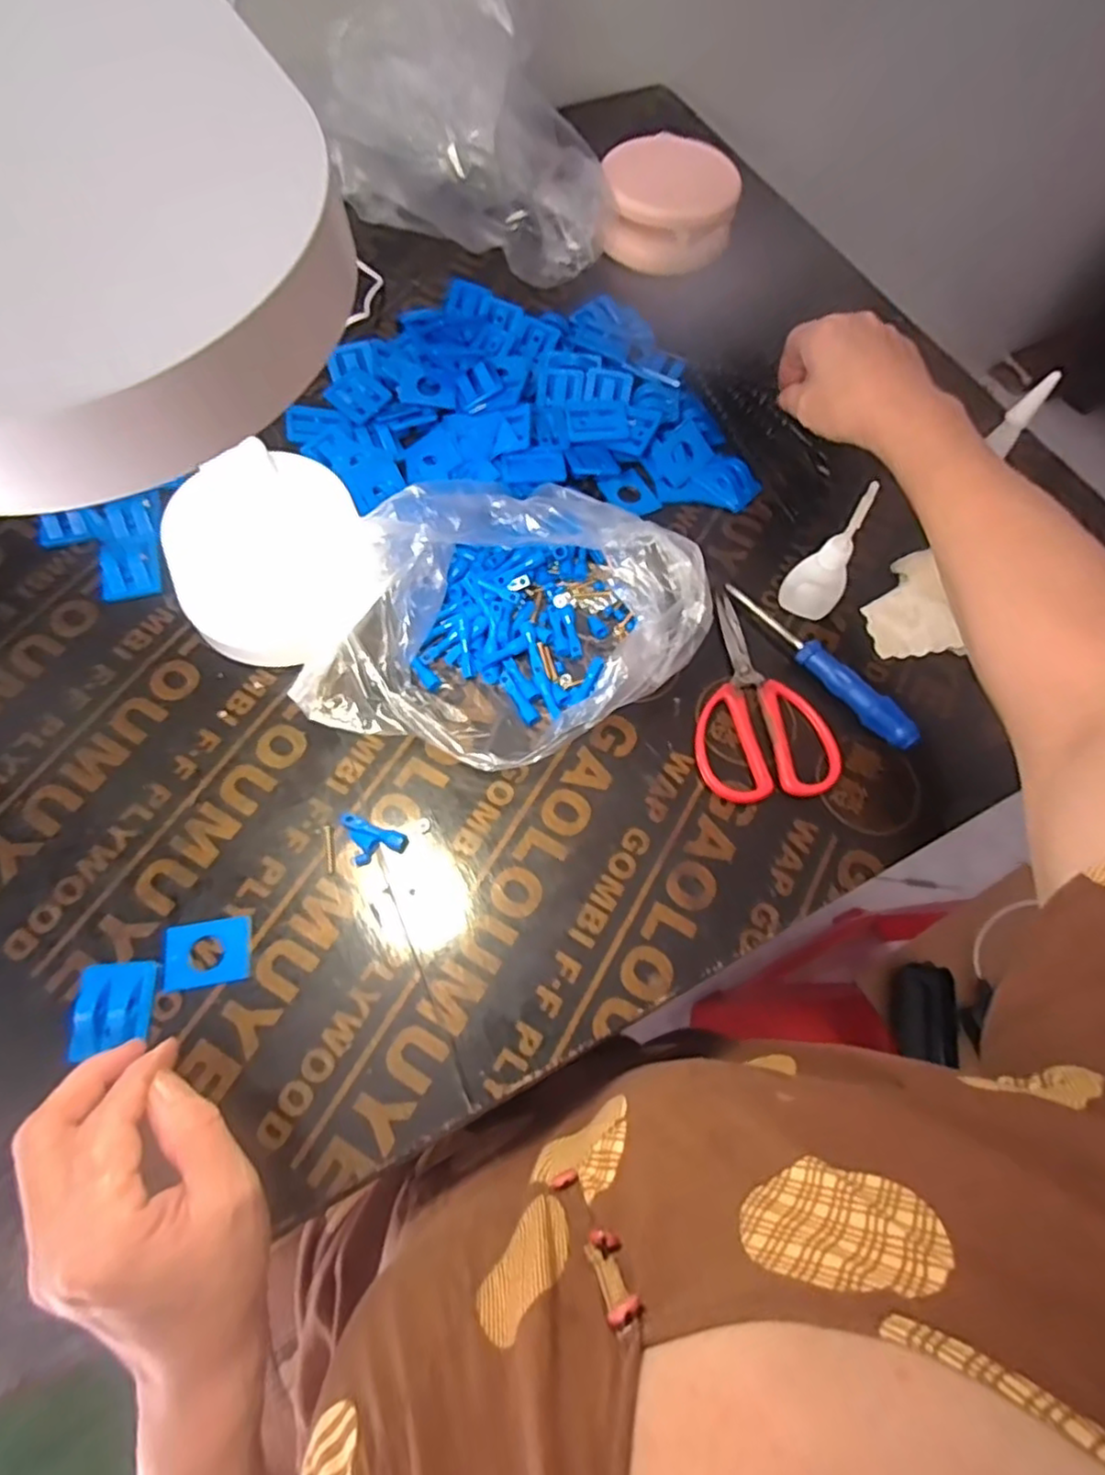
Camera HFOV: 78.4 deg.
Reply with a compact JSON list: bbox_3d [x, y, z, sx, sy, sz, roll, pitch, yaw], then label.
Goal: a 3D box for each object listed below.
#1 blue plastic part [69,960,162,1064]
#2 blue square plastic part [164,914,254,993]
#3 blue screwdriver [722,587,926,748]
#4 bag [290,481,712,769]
[{"bbox_3d":[-0.216,0.132,0.332,0.036,0.012,0.042,-3,65,-5],"label":"blue plastic part"},{"bbox_3d":[-0.178,0.112,0.352,0.043,0.004,0.034,-9,65,-8],"label":"blue square plastic part"},{"bbox_3d":[0.169,-0.049,0.434,0.015,0.019,0.150,-38,72,-19],"label":"blue screwdriver"},{"bbox_3d":[-0.023,-0.065,0.397,0.166,0.081,0.213,37,68,14],"label":"bag"}]

